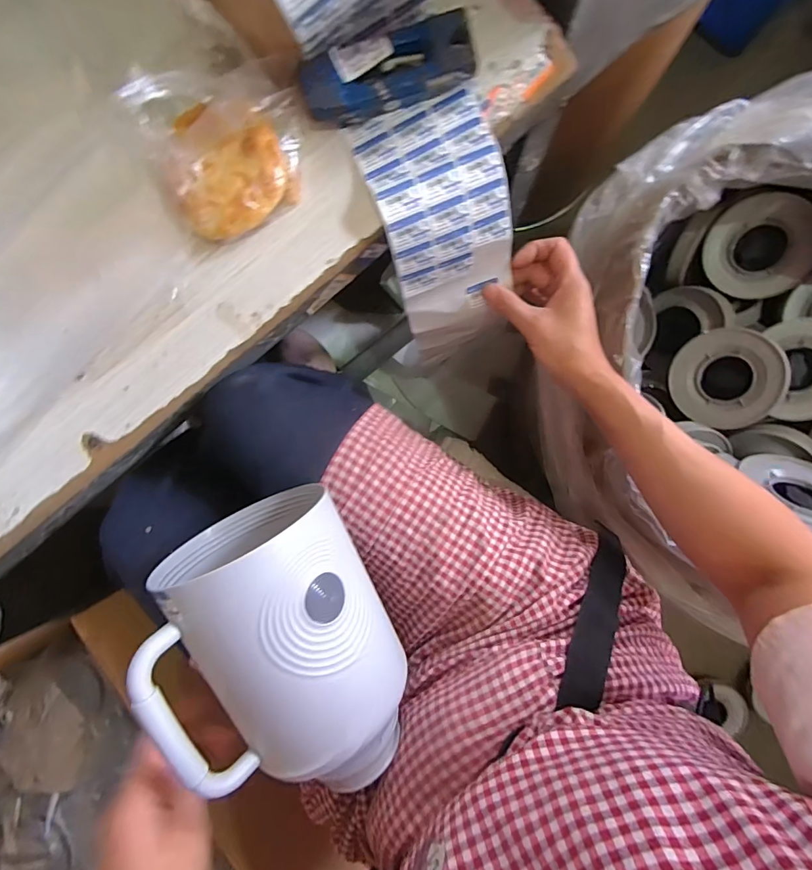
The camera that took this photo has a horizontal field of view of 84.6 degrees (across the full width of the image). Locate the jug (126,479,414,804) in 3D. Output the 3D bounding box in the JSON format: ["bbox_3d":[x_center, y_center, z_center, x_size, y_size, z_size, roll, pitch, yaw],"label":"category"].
[{"bbox_3d":[-0.080,0.165,0.335,0.128,0.136,0.216,-22,96,4],"label":"jug"}]

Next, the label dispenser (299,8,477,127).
[{"bbox_3d":[-0.014,-0.279,0.344,0.129,0.024,0.049,-13,92,5],"label":"label dispenser"}]

